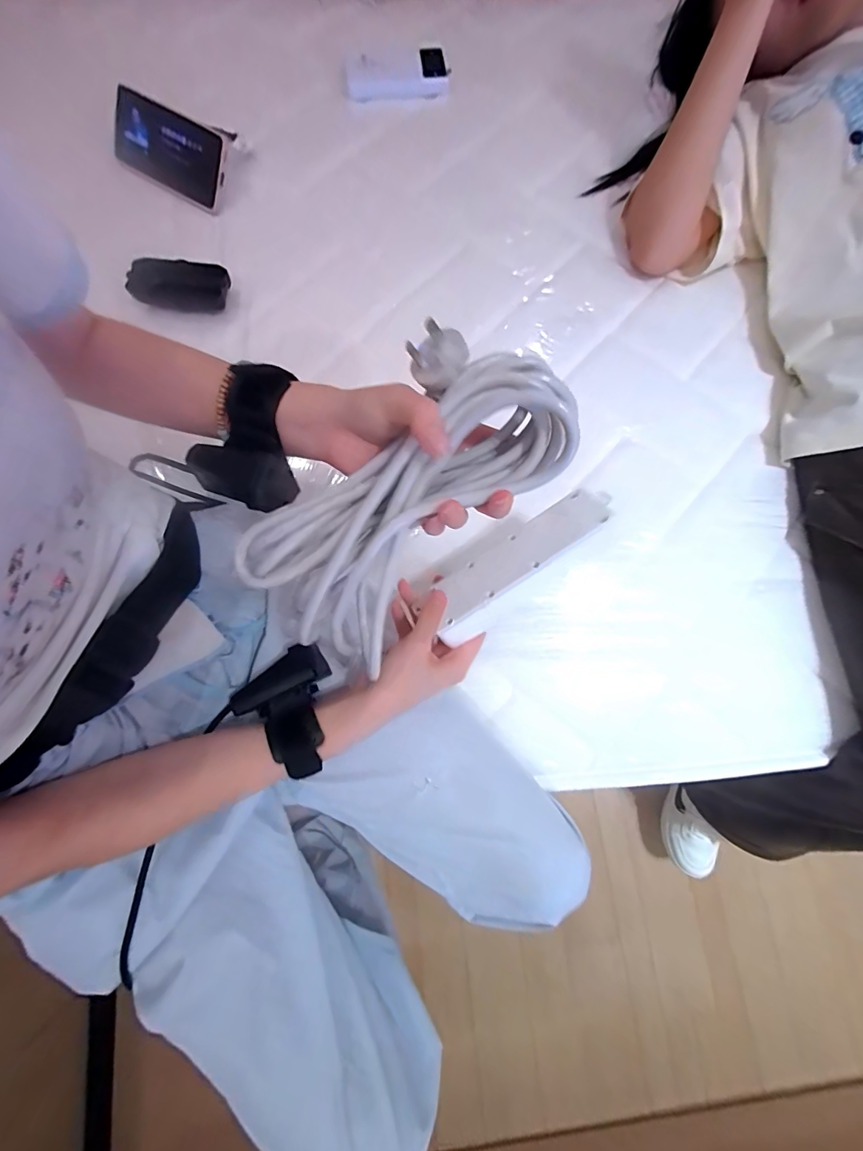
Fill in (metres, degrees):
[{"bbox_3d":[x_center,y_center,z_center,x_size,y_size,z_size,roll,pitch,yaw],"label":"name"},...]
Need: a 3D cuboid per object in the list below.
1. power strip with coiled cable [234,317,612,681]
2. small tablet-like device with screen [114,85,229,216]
[{"bbox_3d":[-0.001,-0.037,0.285,0.223,0.156,0.123,-40,80,-10],"label":"power strip with coiled cable"},{"bbox_3d":[-0.332,-0.537,0.542,0.164,0.012,0.080,30,120,5],"label":"small tablet-like device with screen"}]

